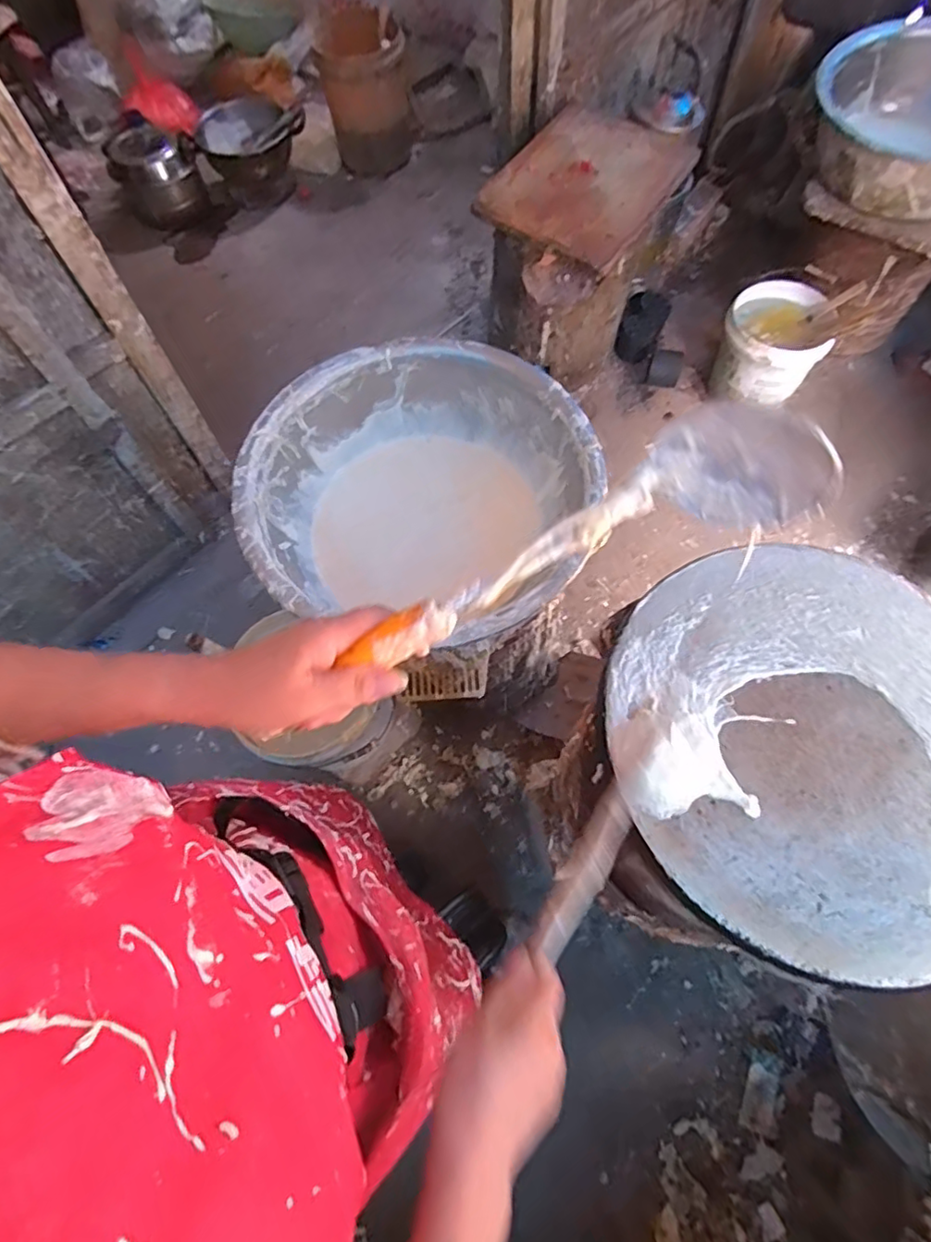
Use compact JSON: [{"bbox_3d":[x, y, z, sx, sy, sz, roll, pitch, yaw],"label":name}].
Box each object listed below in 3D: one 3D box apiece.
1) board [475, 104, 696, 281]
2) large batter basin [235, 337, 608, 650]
[{"bbox_3d":[0.285,-1.030,1.374,0.356,0.053,0.496,28,70,14],"label":"board"},{"bbox_3d":[-0.055,-0.177,0.880,0.460,0.186,0.428,-1,66,2],"label":"large batter basin"}]

